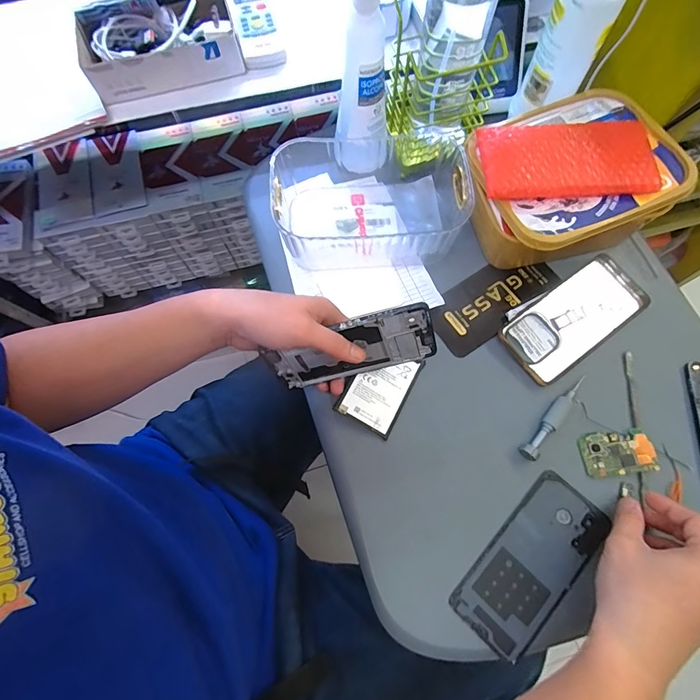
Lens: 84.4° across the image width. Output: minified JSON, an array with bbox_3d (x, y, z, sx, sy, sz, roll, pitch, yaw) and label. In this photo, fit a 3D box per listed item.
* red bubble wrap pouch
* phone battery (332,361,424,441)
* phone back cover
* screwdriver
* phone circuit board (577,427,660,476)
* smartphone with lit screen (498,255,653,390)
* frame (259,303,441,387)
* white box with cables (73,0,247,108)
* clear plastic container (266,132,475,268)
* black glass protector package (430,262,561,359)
[{"bbox_3d":[0.219,-0.195,0.394,0.165,0.018,0.083,1,72,1],"label":"red bubble wrap pouch"},{"bbox_3d":[0.033,0.039,0.407,0.064,0.006,0.090,32,73,-4],"label":"phone battery"},{"bbox_3d":[0.170,0.197,0.359,0.072,0.007,0.158,43,78,13],"label":"phone back cover"},{"bbox_3d":[0.211,0.069,0.397,0.018,0.014,0.104,39,77,12],"label":"screwdriver"},{"bbox_3d":[0.268,0.103,0.386,0.068,0.007,0.040,-6,72,-1],"label":"phone circuit board"},{"bbox_3d":[0.253,-0.036,0.434,0.168,0.007,0.078,-35,75,-10],"label":"smartphone with lit screen"},{"bbox_3d":[0.001,0.000,0.371,0.156,0.076,0.007,-16,51,10],"label":"frame"},{"bbox_3d":[-0.234,-0.375,0.472,0.184,0.055,0.102,-18,73,-5],"label":"white box with cables"},{"bbox_3d":[0.022,-0.180,0.462,0.218,0.075,0.153,-4,72,0],"label":"clear plastic container"},{"bbox_3d":[0.165,-0.061,0.448,0.156,0.007,0.071,-35,75,-10],"label":"black glass protector package"}]

